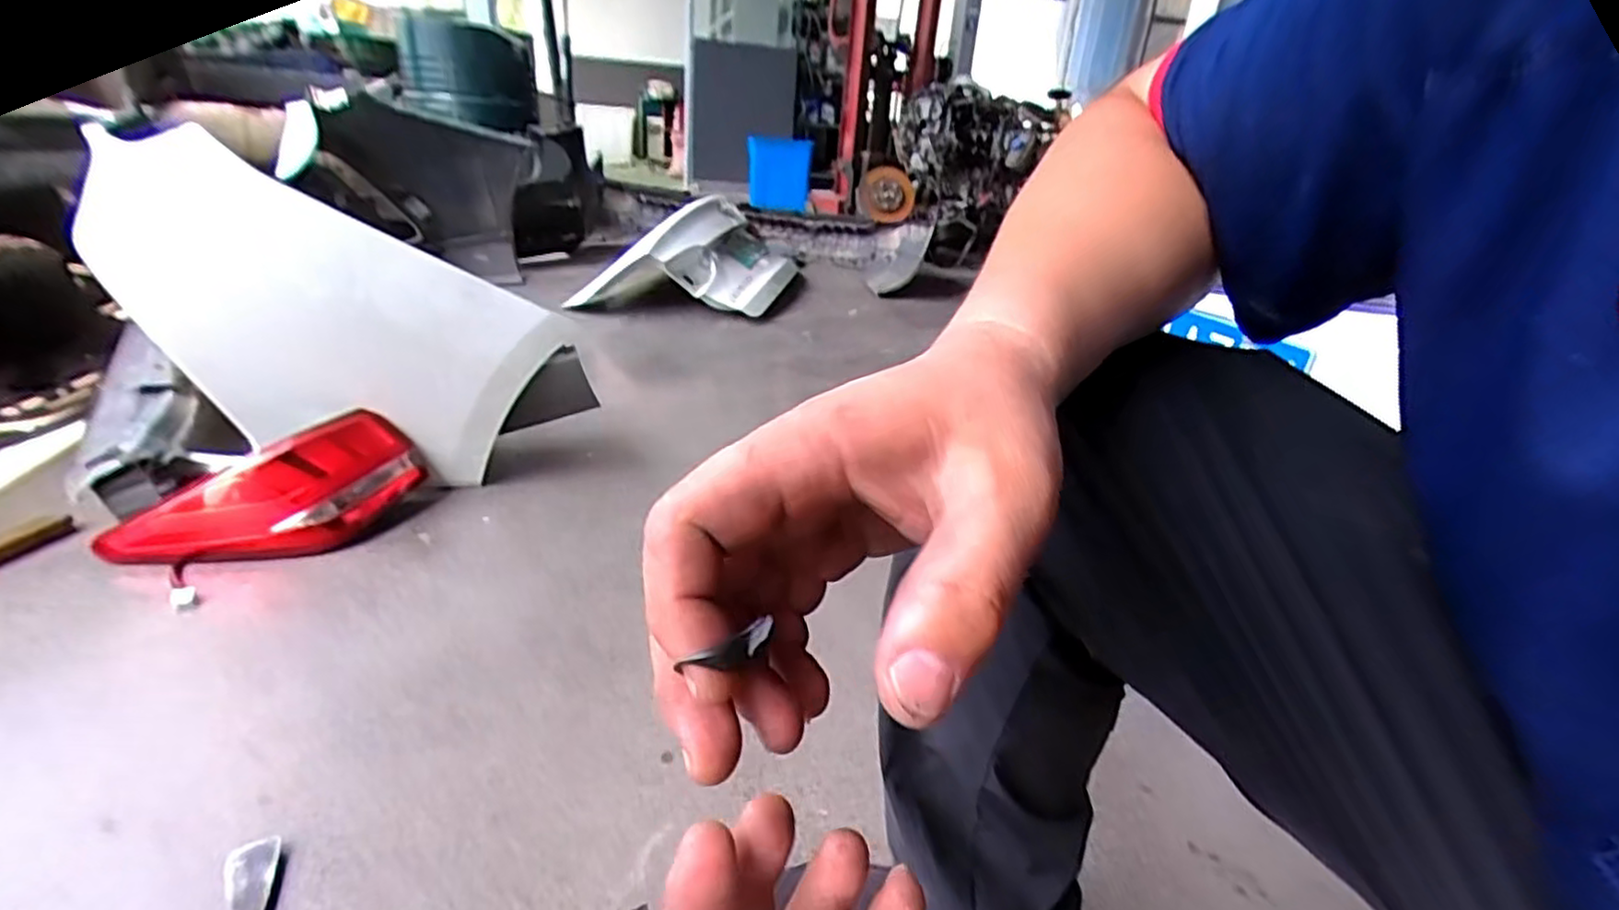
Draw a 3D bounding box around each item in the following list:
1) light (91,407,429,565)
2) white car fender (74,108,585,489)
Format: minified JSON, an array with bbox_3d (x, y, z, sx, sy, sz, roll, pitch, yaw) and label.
[{"bbox_3d":[-0.735,0.043,0.966,0.349,0.153,0.137,-9,30,-26],"label":"light"},{"bbox_3d":[-0.683,-0.194,1.009,0.550,0.438,0.226,9,25,10],"label":"white car fender"}]

